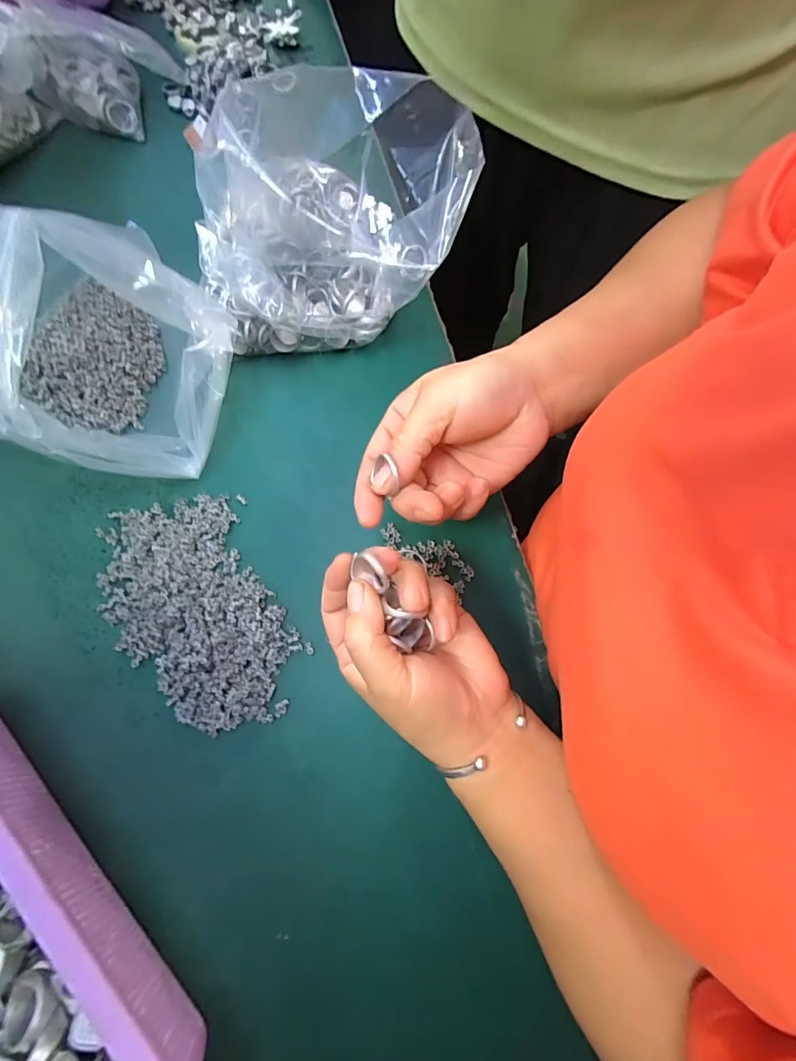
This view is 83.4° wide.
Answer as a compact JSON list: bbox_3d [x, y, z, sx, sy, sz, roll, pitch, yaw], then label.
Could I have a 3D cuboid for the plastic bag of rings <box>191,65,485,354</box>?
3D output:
[{"bbox_3d":[-0.034,-0.218,0.315,0.159,0.103,0.165,9,77,2],"label":"plastic bag of rings"}]

